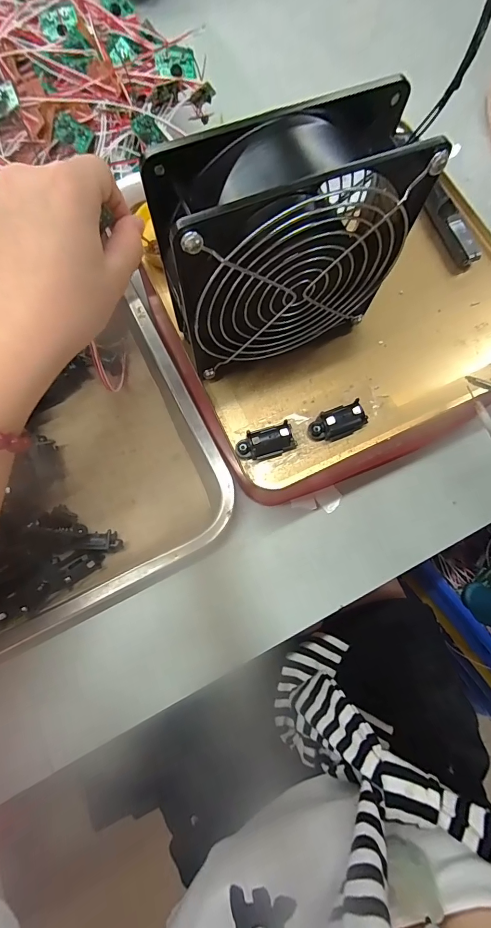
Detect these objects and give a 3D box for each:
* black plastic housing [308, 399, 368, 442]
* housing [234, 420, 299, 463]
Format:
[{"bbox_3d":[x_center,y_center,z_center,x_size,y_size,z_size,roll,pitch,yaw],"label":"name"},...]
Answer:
[{"bbox_3d":[0.058,-0.026,0.240,0.035,0.015,0.016,-21,77,-6],"label":"black plastic housing"},{"bbox_3d":[0.012,-0.013,0.235,0.036,0.017,0.015,-15,77,-5],"label":"housing"}]

